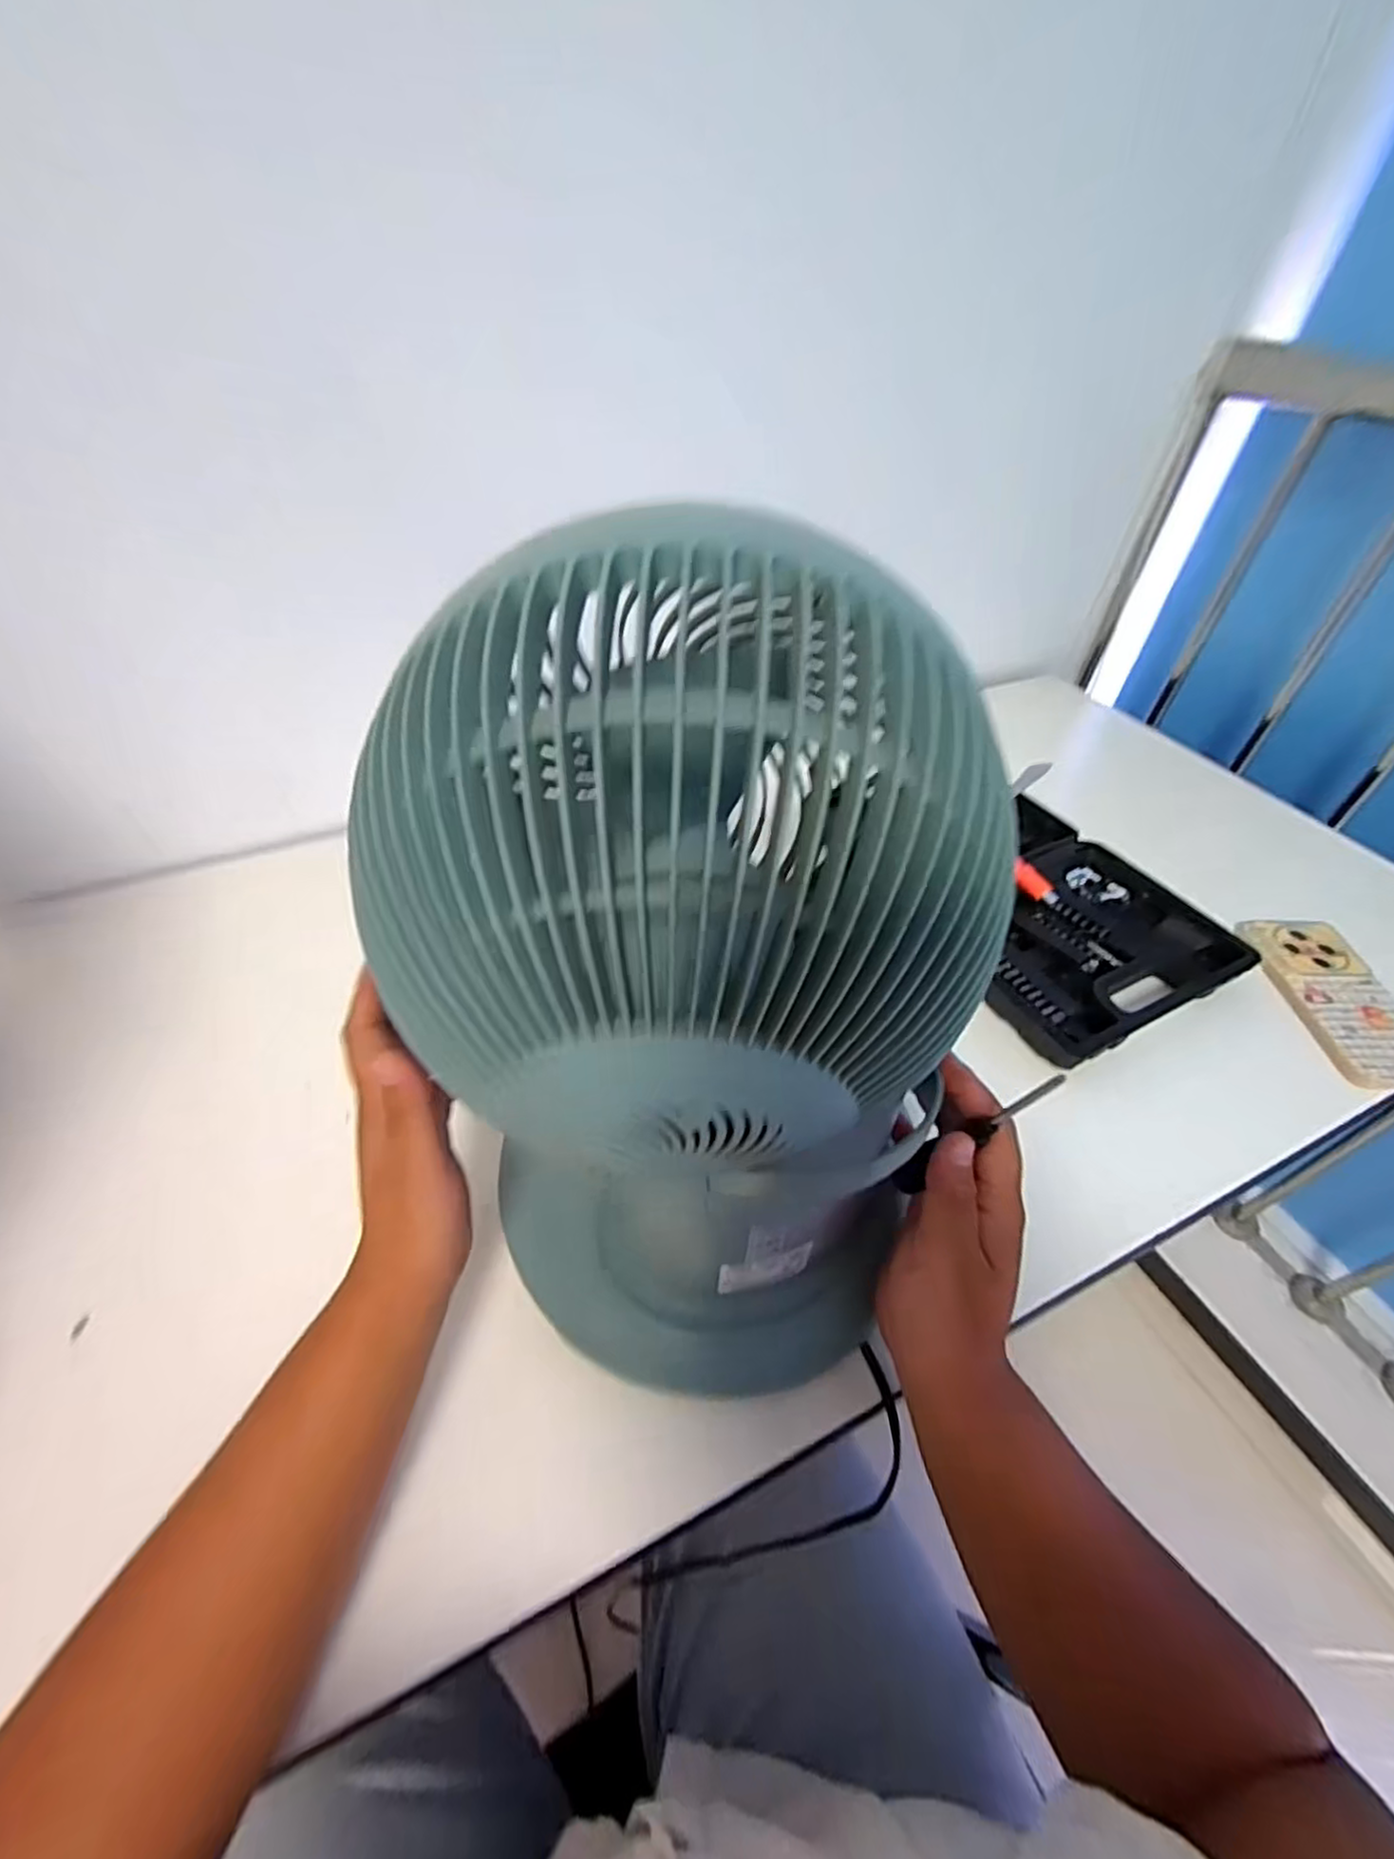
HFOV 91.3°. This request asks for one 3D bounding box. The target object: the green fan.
[{"bbox_3d":[-0.003,0.035,0.283,0.214,0.318,0.185,32,51,25],"label":"green fan"}]

